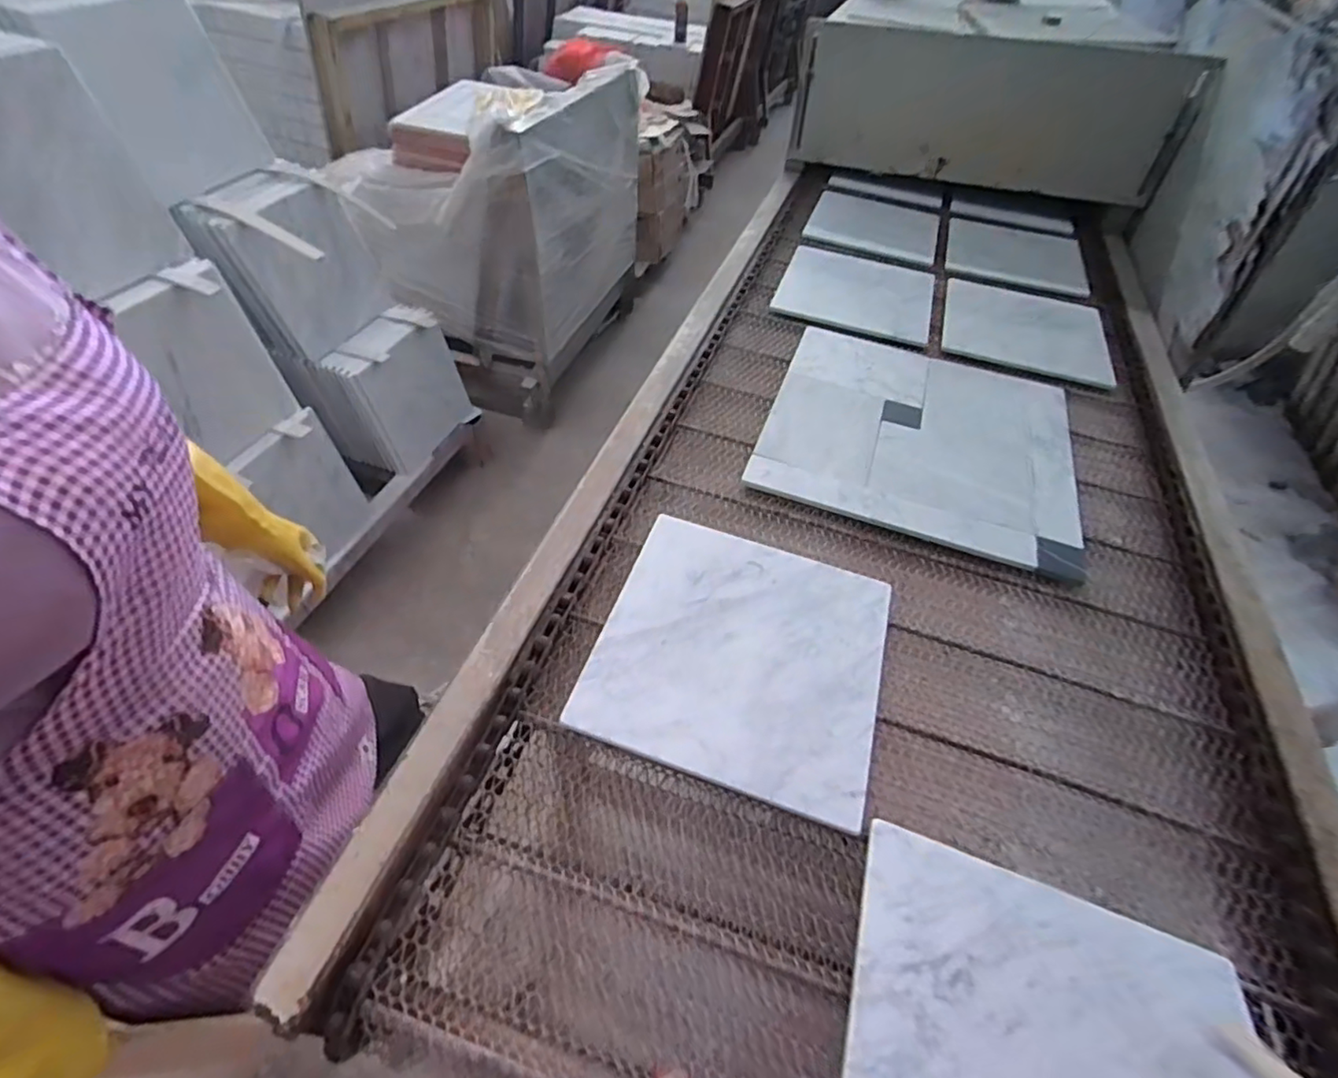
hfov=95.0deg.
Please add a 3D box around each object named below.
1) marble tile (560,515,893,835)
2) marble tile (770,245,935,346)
[{"bbox_3d":[0.083,0.123,0.681,0.302,0.015,0.295,17,53,9],"label":"marble tile"},{"bbox_3d":[0.386,-0.512,1.260,0.301,0.015,0.312,18,49,10],"label":"marble tile"}]

